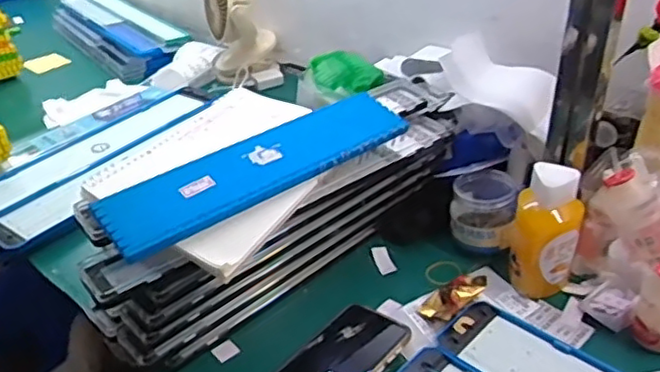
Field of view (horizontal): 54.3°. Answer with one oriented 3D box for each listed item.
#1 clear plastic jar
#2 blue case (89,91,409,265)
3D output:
[{"bbox_3d":[0.184,0.033,0.778,0.074,0.070,0.078,-1,34,1],"label":"clear plastic jar"},{"bbox_3d":[-0.066,-0.023,0.671,0.346,0.023,0.086,-25,41,-31],"label":"blue case"}]

